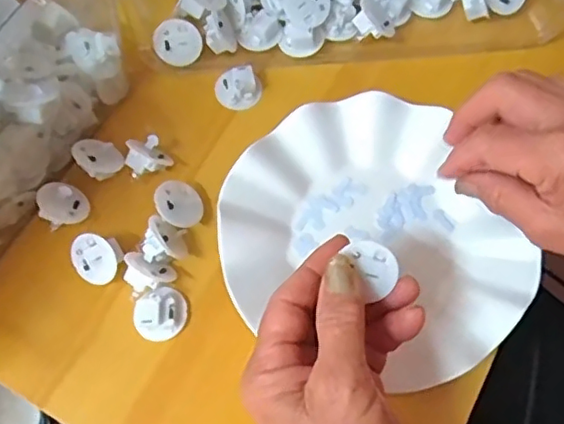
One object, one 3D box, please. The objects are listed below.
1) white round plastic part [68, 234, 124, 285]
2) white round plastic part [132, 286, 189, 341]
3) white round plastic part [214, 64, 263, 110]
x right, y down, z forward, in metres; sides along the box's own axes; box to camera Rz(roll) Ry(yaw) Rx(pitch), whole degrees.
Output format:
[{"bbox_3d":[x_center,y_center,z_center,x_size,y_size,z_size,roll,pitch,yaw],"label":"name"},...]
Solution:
[{"bbox_3d":[-0.113,0.028,0.376,0.033,0.015,0.032,11,106,11],"label":"white round plastic part"},{"bbox_3d":[-0.073,0.062,0.365,0.031,0.013,0.029,-1,68,2],"label":"white round plastic part"},{"bbox_3d":[-0.031,-0.087,0.421,0.032,0.012,0.027,-17,68,-4],"label":"white round plastic part"}]

